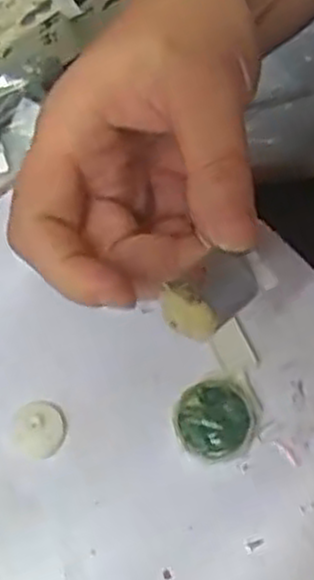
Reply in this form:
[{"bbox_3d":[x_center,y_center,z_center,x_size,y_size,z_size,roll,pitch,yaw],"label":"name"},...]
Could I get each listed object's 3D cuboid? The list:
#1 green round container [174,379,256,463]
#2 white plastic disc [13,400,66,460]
[{"bbox_3d":[0.023,0.057,0.330,0.032,0.021,0.032,0,68,-1],"label":"green round container"},{"bbox_3d":[-0.050,0.060,0.335,0.021,0.010,0.024,6,68,1],"label":"white plastic disc"}]

